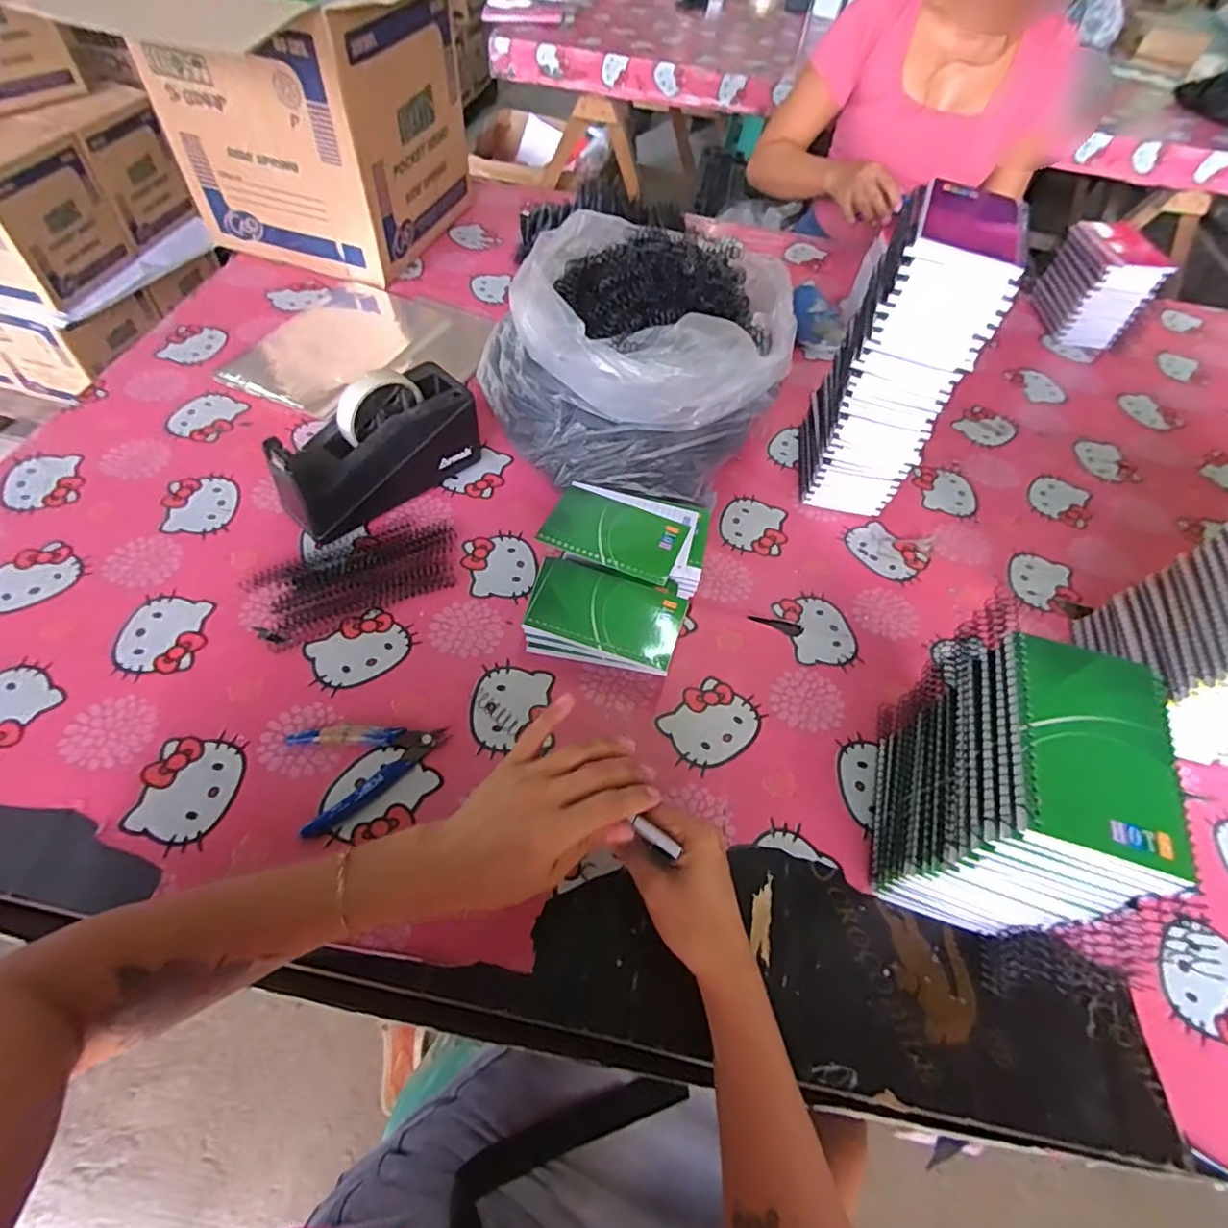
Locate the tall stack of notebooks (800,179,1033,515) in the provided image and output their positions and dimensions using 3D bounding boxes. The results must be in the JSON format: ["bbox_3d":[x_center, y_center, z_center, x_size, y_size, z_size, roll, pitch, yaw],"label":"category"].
[{"bbox_3d":[0.271,-0.234,0.598,0.112,0.285,0.122,20,56,8],"label":"tall stack of notebooks"}]

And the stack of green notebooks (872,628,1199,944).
[{"bbox_3d":[0.256,0.123,0.409,0.089,0.195,0.134,18,56,7],"label":"stack of green notebooks"}]

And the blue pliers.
[{"bbox_3d":[-0.188,0.116,0.476,0.112,0.013,0.080,-17,59,-16],"label":"blue pliers"}]

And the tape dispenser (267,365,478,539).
[{"bbox_3d":[-0.238,-0.169,0.607,0.076,0.112,0.199,40,61,20],"label":"tape dispenser"}]

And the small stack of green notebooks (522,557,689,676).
[{"bbox_3d":[-0.008,0.006,0.551,0.134,0.048,0.076,15,56,5],"label":"small stack of green notebooks"}]

